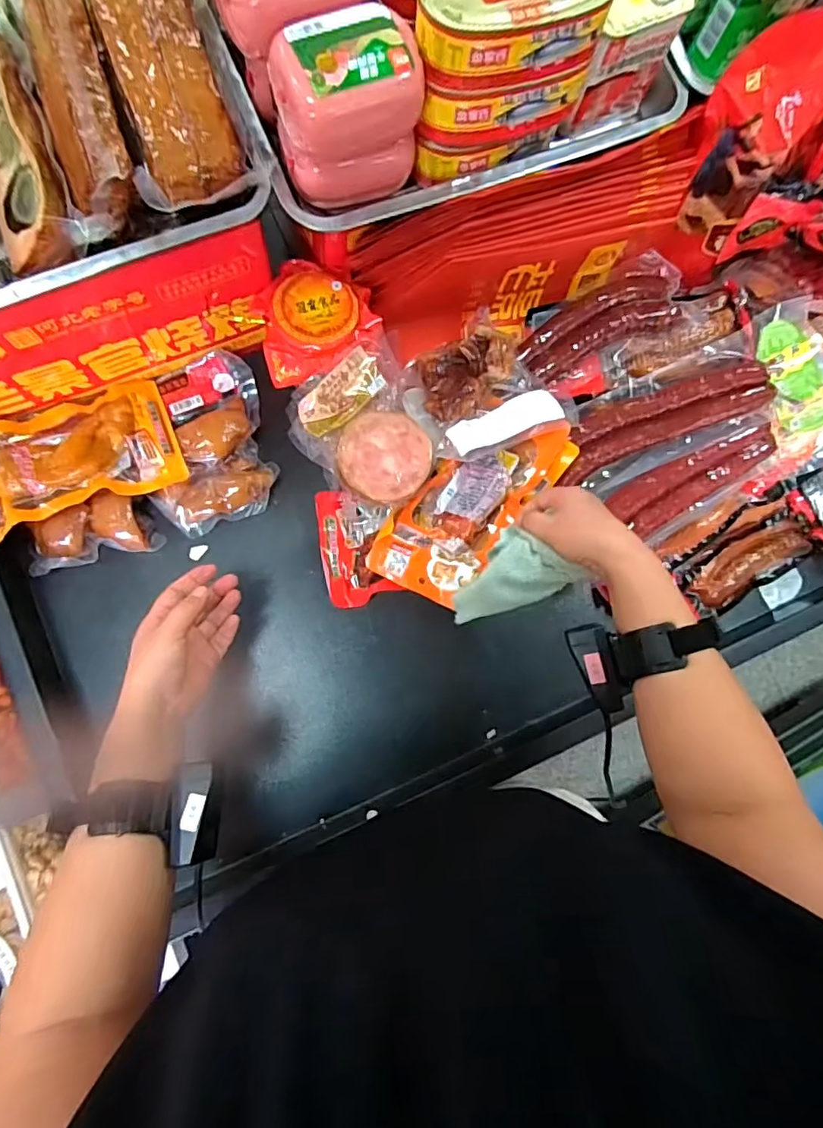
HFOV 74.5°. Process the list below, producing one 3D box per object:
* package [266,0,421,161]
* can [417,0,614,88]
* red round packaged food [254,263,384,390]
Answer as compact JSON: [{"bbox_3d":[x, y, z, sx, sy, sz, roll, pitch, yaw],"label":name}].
[{"bbox_3d":[-0.048,-0.344,0.393,0.104,0.061,0.060,-20,85,-8],"label":"package"},{"bbox_3d":[0.071,-0.394,0.381,0.140,0.038,0.078,-10,83,-7],"label":"can"},{"bbox_3d":[-0.099,-0.251,0.548,0.124,0.041,0.109,-24,85,-8],"label":"red round packaged food"}]

